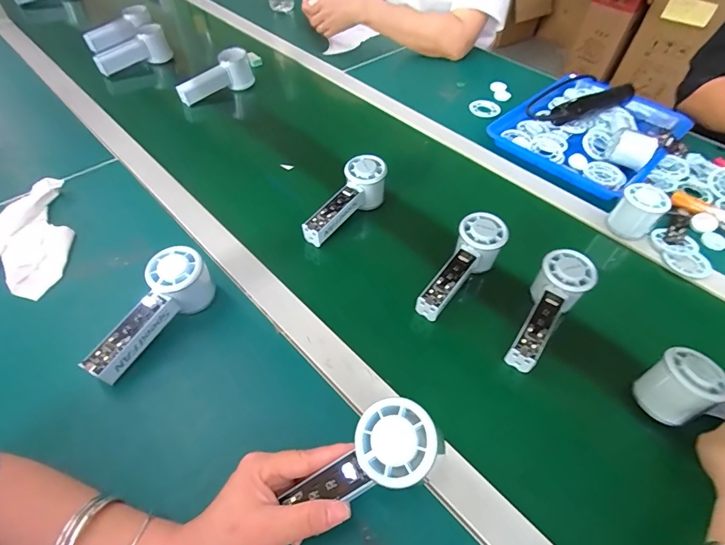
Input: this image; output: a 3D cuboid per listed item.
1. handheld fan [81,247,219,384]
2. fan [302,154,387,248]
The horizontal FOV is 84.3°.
[{"bbox_3d":[-0.227,0.042,0.427,0.056,0.063,0.152,30,57,20],"label":"handheld fan"},{"bbox_3d":[-0.021,-0.098,0.556,0.053,0.057,0.150,29,57,19],"label":"fan"}]

